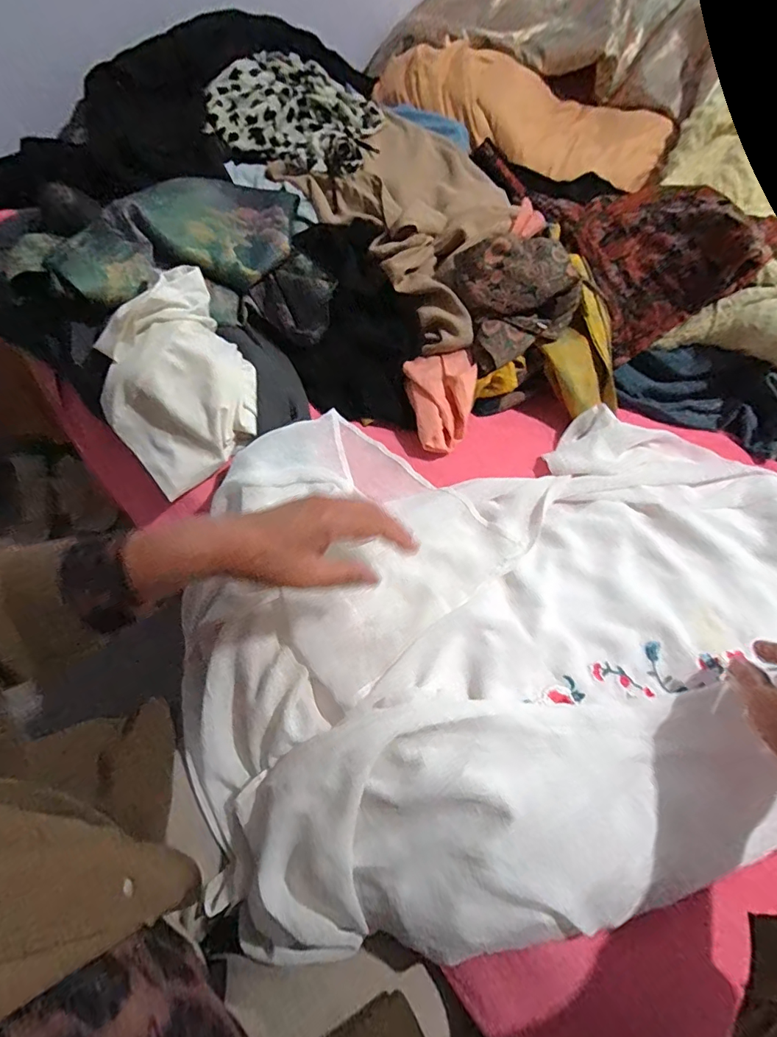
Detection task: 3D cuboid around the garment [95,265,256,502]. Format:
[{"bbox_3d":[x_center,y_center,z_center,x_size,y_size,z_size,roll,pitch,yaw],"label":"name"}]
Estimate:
[{"bbox_3d":[-0.226,-0.148,0.501,0.155,0.113,0.167,-35,69,-20],"label":"garment"}]

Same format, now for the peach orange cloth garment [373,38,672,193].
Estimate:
[{"bbox_3d":[0.237,-0.735,0.839,0.526,0.091,0.209,10,61,2],"label":"peach orange cloth garment"}]

